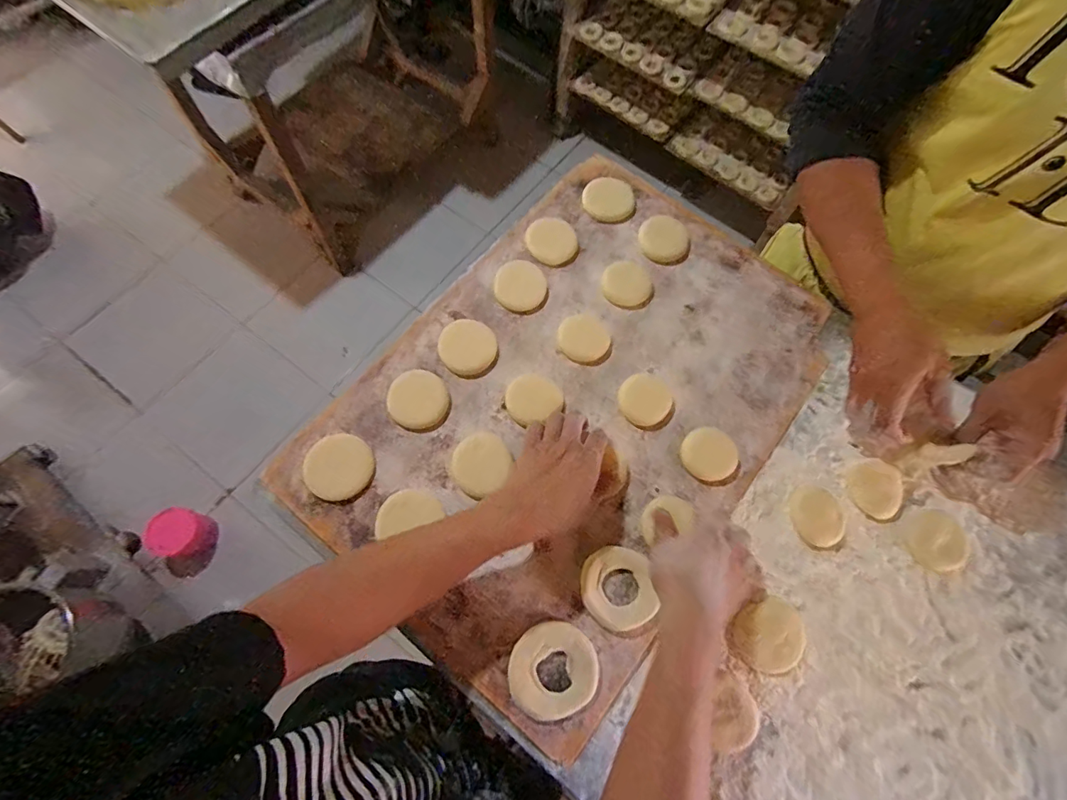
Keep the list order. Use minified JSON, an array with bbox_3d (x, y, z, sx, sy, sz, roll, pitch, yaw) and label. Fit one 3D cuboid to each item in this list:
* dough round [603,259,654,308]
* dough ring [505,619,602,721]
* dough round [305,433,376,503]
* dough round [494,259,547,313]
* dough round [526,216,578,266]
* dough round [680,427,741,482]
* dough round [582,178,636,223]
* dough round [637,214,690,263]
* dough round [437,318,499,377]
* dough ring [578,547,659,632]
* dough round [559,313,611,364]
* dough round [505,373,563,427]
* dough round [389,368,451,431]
[{"bbox_3d":[0.123,-0.153,0.631,0.063,0.008,0.065,1,69,-2],"label":"dough round"},{"bbox_3d":[0.019,0.264,0.467,0.083,0.010,0.086,1,69,-2],"label":"dough ring"},{"bbox_3d":[-0.215,0.073,0.530,0.069,0.009,0.073,1,72,-2],"label":"dough round"},{"bbox_3d":[-0.017,-0.146,0.615,0.064,0.013,0.072,-3,69,-4],"label":"dough round"},{"bbox_3d":[0.025,-0.213,0.642,0.066,0.008,0.070,1,72,-2],"label":"dough round"},{"bbox_3d":[0.202,0.064,0.554,0.060,0.025,0.061,1,69,-2],"label":"dough round"},{"bbox_3d":[0.105,-0.280,0.666,0.070,0.007,0.063,9,72,1],"label":"dough round"},{"bbox_3d":[0.178,-0.219,0.651,0.068,0.012,0.063,1,69,-2],"label":"dough round"},{"bbox_3d":[-0.081,-0.066,0.589,0.068,0.008,0.071,1,69,-2],"label":"dough round"},{"bbox_3d":[0.087,0.193,0.494,0.074,0.009,0.080,1,69,-2],"label":"dough ring"},{"bbox_3d":[0.063,-0.078,0.591,0.062,0.021,0.064,8,69,1],"label":"dough round"},{"bbox_3d":[0.000,-0.003,0.574,0.065,0.007,0.060,-8,73,-4],"label":"dough round"},{"bbox_3d":[-0.134,-0.002,0.560,0.066,0.010,0.071,1,69,-2],"label":"dough round"}]

